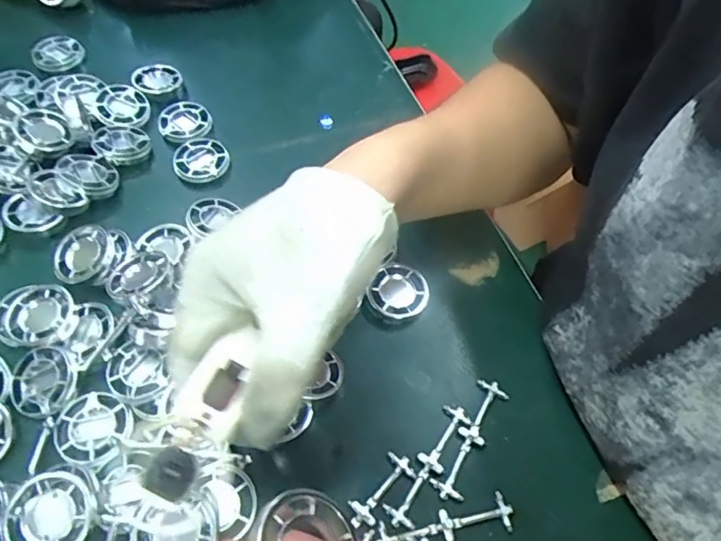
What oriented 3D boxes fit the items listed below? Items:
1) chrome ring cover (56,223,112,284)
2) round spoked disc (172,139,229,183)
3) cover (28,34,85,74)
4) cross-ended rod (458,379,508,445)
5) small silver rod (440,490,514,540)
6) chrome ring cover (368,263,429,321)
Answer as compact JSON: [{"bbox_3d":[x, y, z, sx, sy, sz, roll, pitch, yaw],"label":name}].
[{"bbox_3d":[-0.173,-0.011,0.333,0.034,0.011,0.037,-25,63,-19],"label":"chrome ring cover"},{"bbox_3d":[-0.117,-0.082,0.392,0.038,0.006,0.039,2,58,-4],"label":"round spoked disc"},{"bbox_3d":[-0.257,-0.186,0.454,0.049,0.013,0.038,30,72,20],"label":"cover"},{"bbox_3d":[0.071,0.080,0.305,0.018,0.004,0.038,25,59,11],"label":"cross-ended rod"},{"bbox_3d":[0.061,0.128,0.275,0.038,0.004,0.019,-13,60,-13],"label":"small silver rod"},{"bbox_3d":[0.025,0.015,0.341,0.037,0.011,0.036,-34,67,-23],"label":"chrome ring cover"}]

